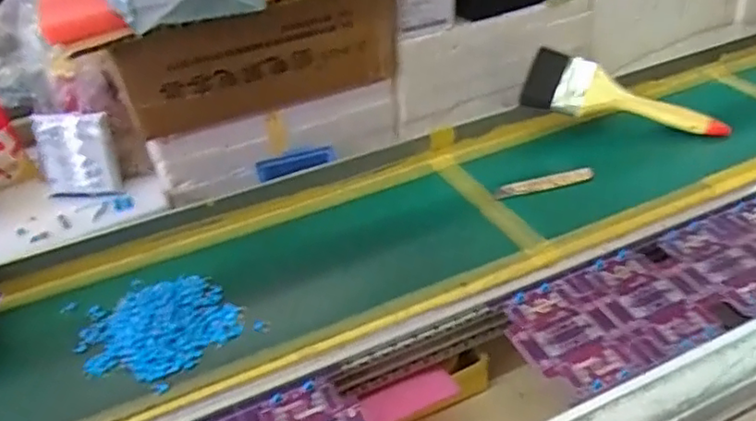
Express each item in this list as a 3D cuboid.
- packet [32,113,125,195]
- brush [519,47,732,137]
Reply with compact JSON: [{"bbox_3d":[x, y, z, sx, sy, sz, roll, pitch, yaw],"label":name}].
[{"bbox_3d":[-0.335,-0.062,0.708,0.078,0.088,0.020,0,14,10],"label":"packet"},{"bbox_3d":[0.279,-0.127,0.717,0.217,0.023,0.104,18,41,11],"label":"brush"}]

